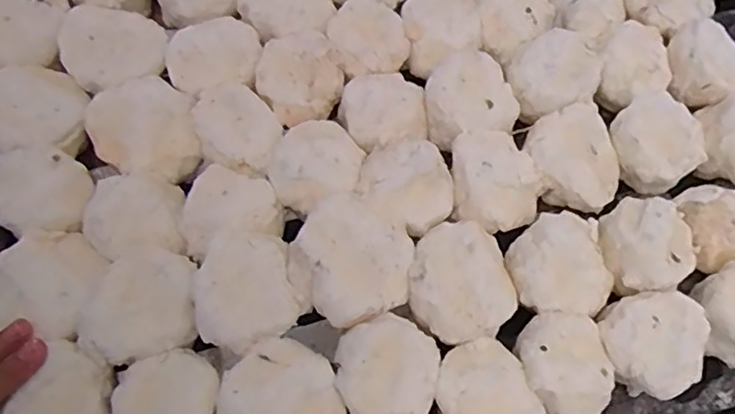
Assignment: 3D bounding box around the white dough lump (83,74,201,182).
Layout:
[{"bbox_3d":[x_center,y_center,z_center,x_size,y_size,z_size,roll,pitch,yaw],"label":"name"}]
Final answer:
[{"bbox_3d":[-0.169,-0.059,0.459,0.075,0.033,0.073,0,70,-1],"label":"white dough lump"}]

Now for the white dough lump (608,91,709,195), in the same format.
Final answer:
[{"bbox_3d":[0.237,-0.052,0.501,0.066,0.039,0.070,0,70,-1],"label":"white dough lump"}]

